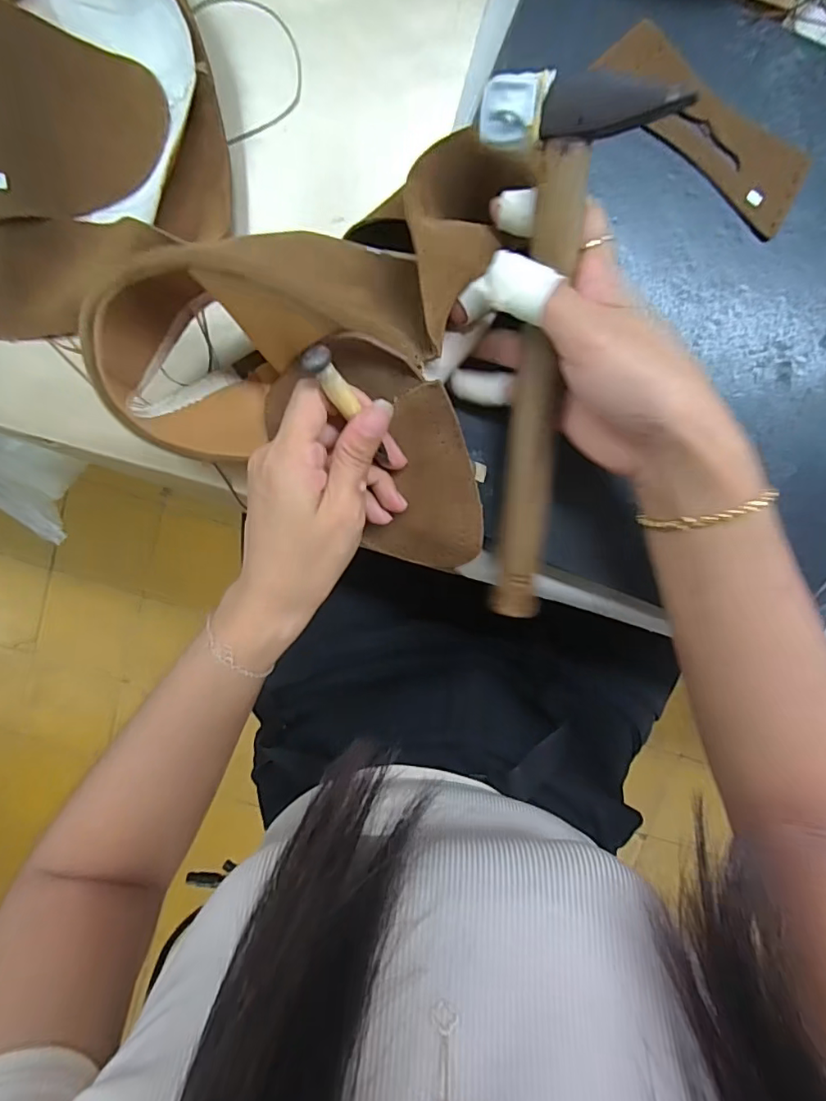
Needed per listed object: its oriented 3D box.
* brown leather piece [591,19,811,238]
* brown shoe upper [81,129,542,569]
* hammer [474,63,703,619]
[{"bbox_3d":[0.155,-0.225,0.278,0.124,0.004,0.037,39,102,-6],"label":"brown leather piece"},{"bbox_3d":[-0.060,-0.101,0.290,0.214,0.117,0.208,6,99,1],"label":"brown shoe upper"},{"bbox_3d":[0.063,-0.075,0.262,0.066,0.029,0.250,1,118,2],"label":"hammer"}]

